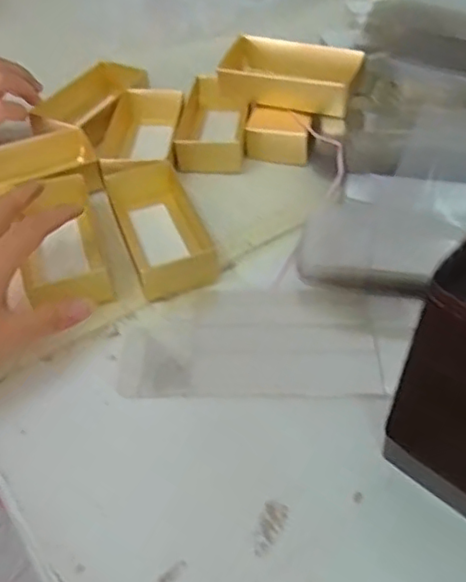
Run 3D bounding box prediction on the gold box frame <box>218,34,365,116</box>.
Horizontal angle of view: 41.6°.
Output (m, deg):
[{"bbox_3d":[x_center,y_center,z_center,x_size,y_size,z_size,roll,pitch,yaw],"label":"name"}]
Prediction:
[{"bbox_3d":[0.050,-0.187,0.538,0.123,0.038,0.066,16,49,17],"label":"gold box frame"}]

